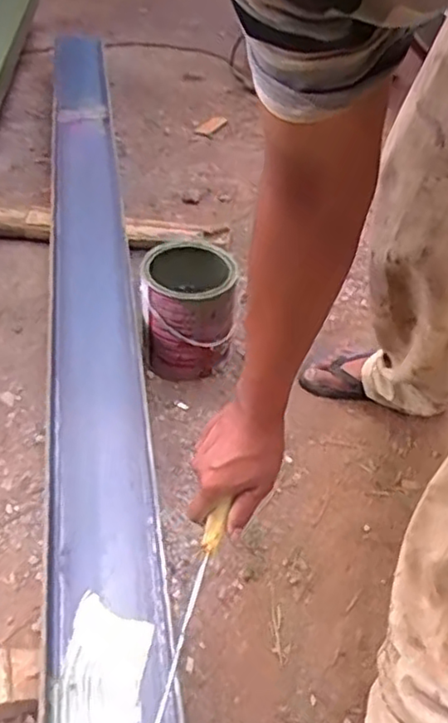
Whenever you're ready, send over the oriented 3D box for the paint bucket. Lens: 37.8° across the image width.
[{"bbox_3d":[-0.063,-0.089,1.193,0.158,0.191,0.183,-7,47,-10],"label":"paint bucket"}]

